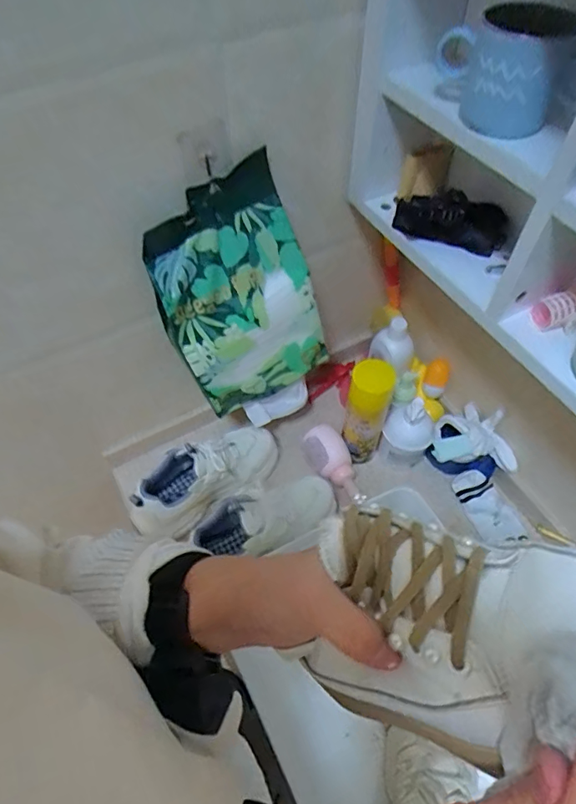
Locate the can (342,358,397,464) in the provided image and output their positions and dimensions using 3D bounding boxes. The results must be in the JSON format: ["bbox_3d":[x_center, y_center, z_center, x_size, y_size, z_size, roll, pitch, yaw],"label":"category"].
[{"bbox_3d":[0.125,0.022,0.763,0.062,0.208,0.063,0,56,0],"label":"can"}]

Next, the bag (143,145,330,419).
[{"bbox_3d":[-0.064,-0.128,0.646,0.198,0.320,0.039,-28,41,-6],"label":"bag"}]

